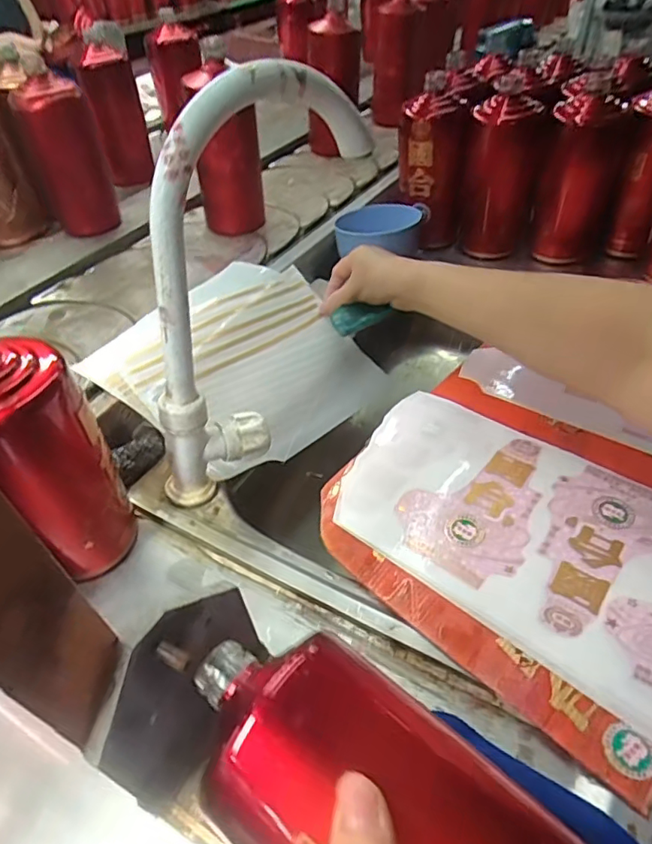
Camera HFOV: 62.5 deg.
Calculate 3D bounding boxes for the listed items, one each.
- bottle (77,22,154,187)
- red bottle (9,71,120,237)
[{"bbox_3d":[-0.291,-0.428,0.754,0.069,0.193,0.069,-16,47,-14],"label":"bottle"},{"bbox_3d":[-0.292,-0.297,0.619,0.075,0.166,0.071,-20,48,-17],"label":"red bottle"}]

